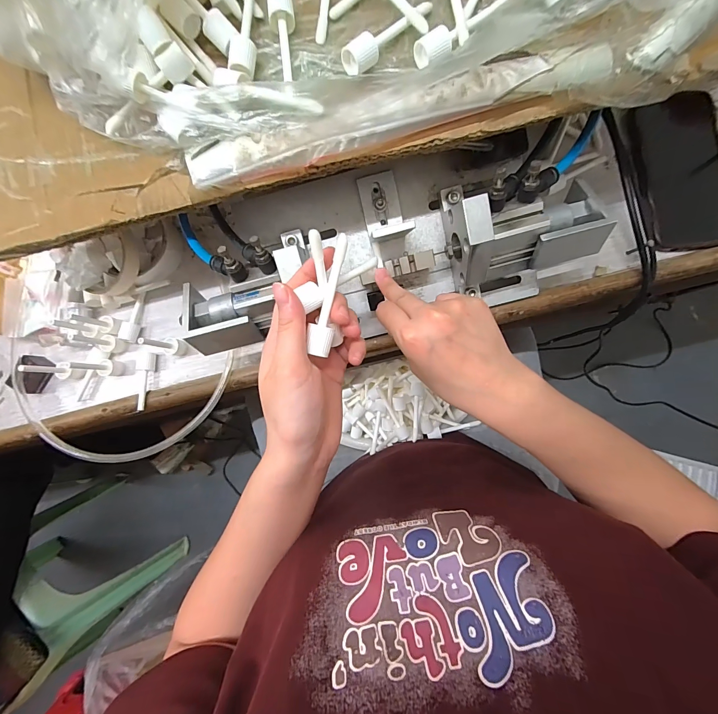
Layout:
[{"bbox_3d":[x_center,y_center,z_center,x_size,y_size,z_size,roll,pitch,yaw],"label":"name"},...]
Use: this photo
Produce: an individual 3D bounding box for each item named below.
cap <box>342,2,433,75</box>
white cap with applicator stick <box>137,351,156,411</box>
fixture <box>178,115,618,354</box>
[{"bbox_3d":[0.023,-0.228,0.239,0.077,0.018,0.017,-36,84,1],"label":"cap"},{"bbox_3d":[-0.242,0.026,0.379,0.015,0.019,0.064,9,87,5],"label":"white cap with applicator stick"},{"bbox_3d":[0.025,-0.096,0.322,0.373,0.113,0.140,-9,86,4],"label":"fixture"}]

